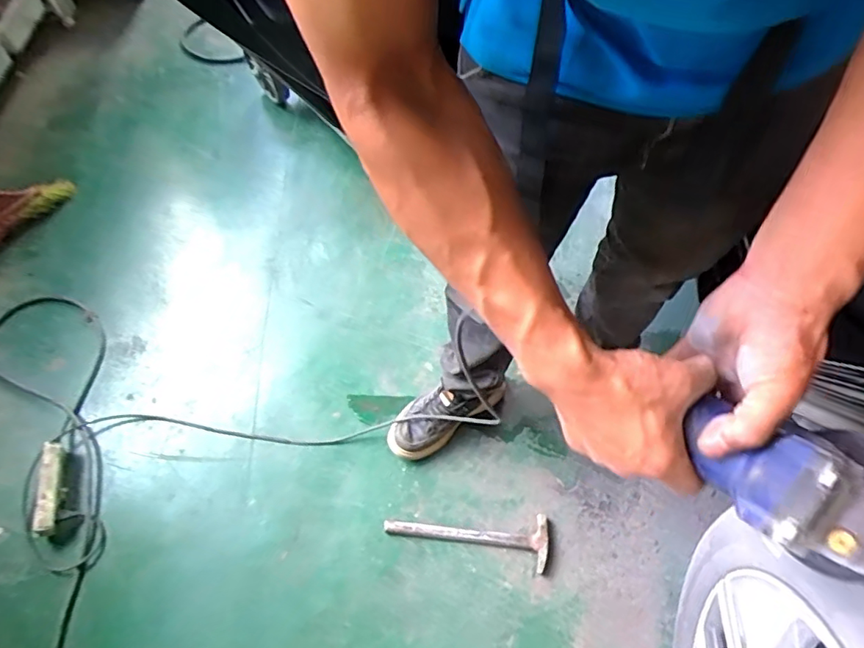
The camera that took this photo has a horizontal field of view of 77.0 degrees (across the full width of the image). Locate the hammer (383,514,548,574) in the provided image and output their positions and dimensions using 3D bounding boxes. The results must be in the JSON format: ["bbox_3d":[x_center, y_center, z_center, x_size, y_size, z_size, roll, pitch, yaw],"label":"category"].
[{"bbox_3d":[0.062,0.399,1.003,0.298,0.020,0.086,1,61,2],"label":"hammer"}]

